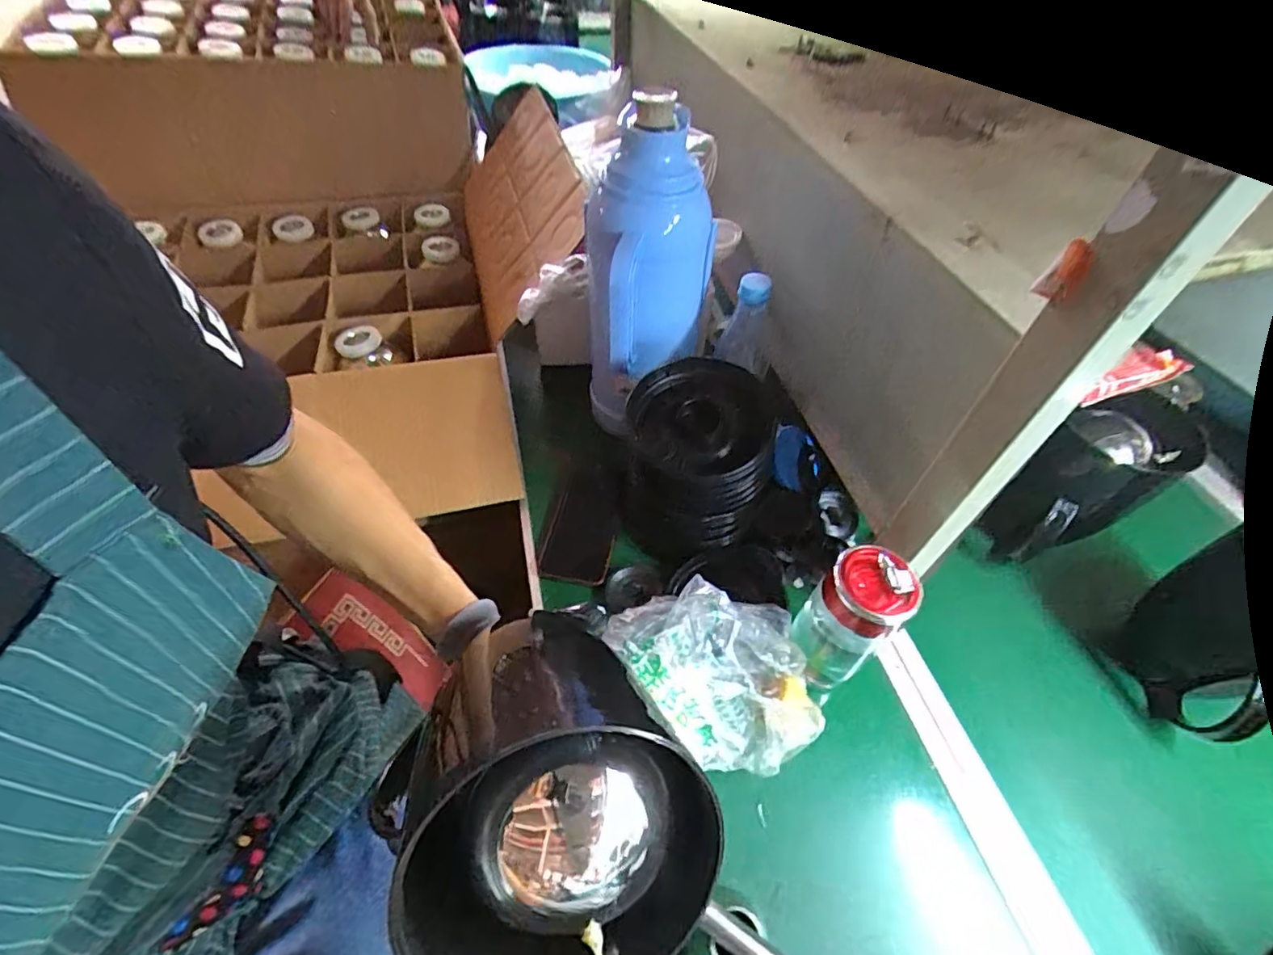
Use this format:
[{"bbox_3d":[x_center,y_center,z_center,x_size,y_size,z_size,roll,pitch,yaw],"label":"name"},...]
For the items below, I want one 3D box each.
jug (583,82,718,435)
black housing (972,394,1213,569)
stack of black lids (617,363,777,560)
[{"bbox_3d":[0.012,-0.213,0.608,0.127,0.346,0.124,2,50,-4],"label":"jug"},{"bbox_3d":[0.466,0.022,0.614,0.127,0.171,0.099,-6,51,-10],"label":"black housing"},{"bbox_3d":[0.059,-0.016,0.573,0.141,0.152,0.137,4,50,-2],"label":"stack of black lids"}]

